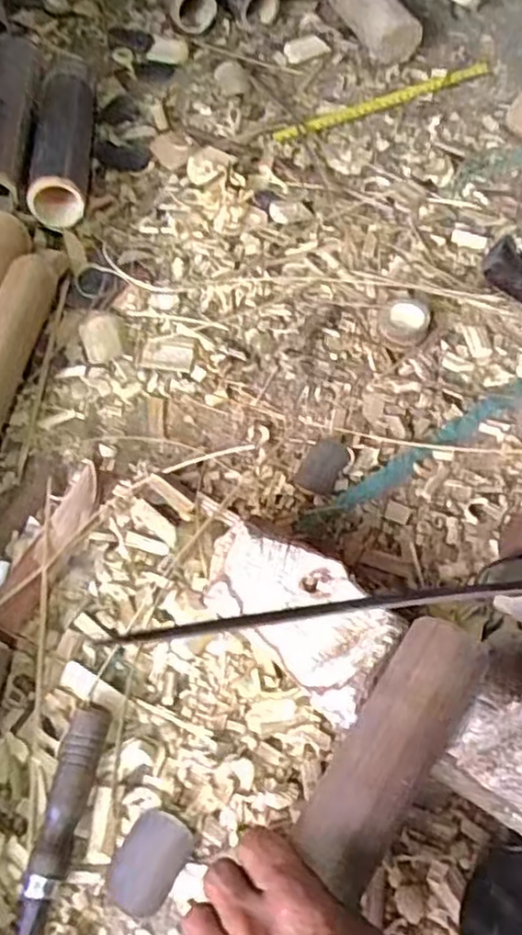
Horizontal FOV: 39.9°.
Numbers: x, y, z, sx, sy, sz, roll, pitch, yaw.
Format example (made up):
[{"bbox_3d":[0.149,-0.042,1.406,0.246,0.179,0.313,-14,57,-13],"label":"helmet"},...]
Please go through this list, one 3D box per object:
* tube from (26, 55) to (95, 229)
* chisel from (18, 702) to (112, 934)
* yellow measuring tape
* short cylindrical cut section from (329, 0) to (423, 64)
[{"bbox_3d":[-0.219,-0.363,0.794,0.060,0.063,0.241,-5,59,-1],"label":"tube"},{"bbox_3d":[-0.133,0.264,0.426,0.024,0.026,0.242,8,60,7],"label":"chisel"},{"bbox_3d":[0.149,-0.443,0.869,0.298,0.004,0.025,-23,61,-12],"label":"yellow measuring tape"},{"bbox_3d":[0.143,-0.574,0.911,0.060,0.073,0.151,-19,60,-9],"label":"short cylindrical cut section"}]

